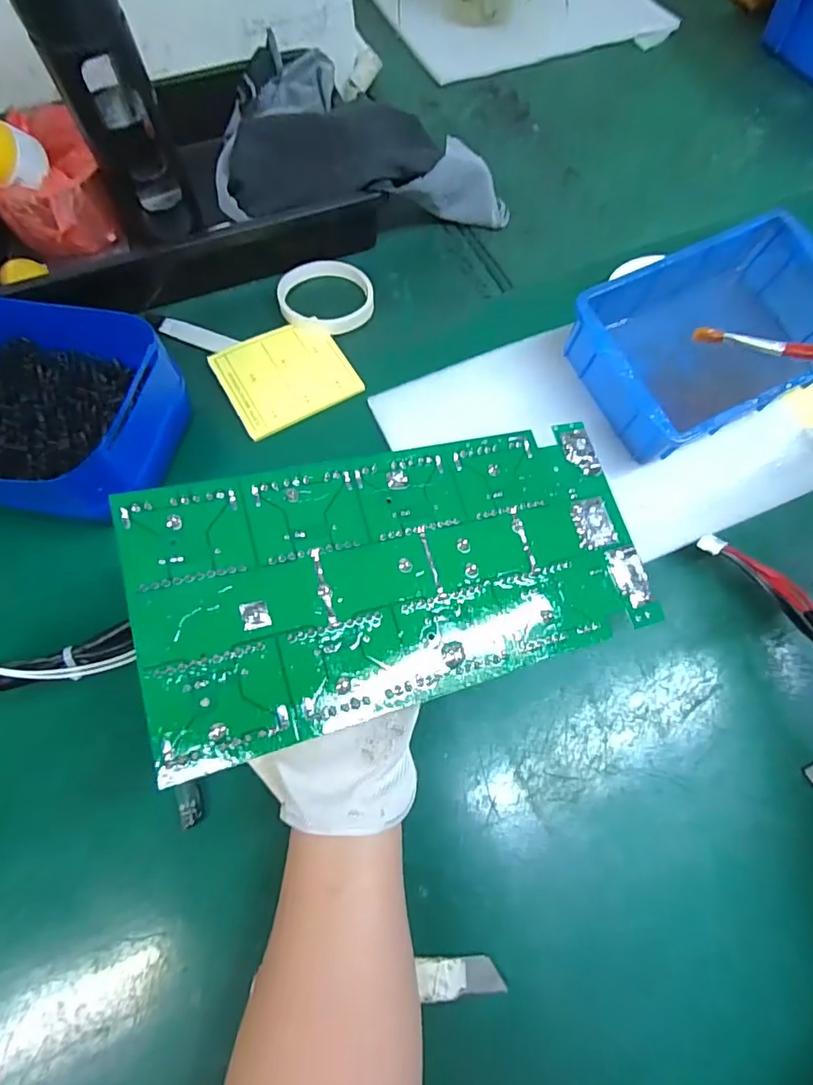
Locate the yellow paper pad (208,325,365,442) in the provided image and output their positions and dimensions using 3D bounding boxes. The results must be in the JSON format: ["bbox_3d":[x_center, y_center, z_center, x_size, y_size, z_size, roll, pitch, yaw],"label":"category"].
[{"bbox_3d":[-0.105,-0.147,0.453,0.104,0.007,0.097,-29,70,-11],"label":"yellow paper pad"}]

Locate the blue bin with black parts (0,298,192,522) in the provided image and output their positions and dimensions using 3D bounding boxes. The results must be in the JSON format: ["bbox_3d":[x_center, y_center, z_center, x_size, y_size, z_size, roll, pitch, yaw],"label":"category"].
[{"bbox_3d":[-0.276,-0.106,0.397,0.194,0.075,0.151,9,67,4],"label":"blue bin with black parts"}]

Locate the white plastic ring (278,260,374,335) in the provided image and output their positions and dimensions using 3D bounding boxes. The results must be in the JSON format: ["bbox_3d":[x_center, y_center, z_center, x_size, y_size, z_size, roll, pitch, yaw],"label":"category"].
[{"bbox_3d":[-0.073,-0.227,0.480,0.084,0.021,0.078,0,67,0],"label":"white plastic ring"}]

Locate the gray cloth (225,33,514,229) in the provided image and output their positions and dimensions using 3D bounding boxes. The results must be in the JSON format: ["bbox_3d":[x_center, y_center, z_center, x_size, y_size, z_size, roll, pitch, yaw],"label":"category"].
[{"bbox_3d":[-0.040,-0.400,0.516,0.268,0.094,0.198,2,67,1],"label":"gray cloth"}]

